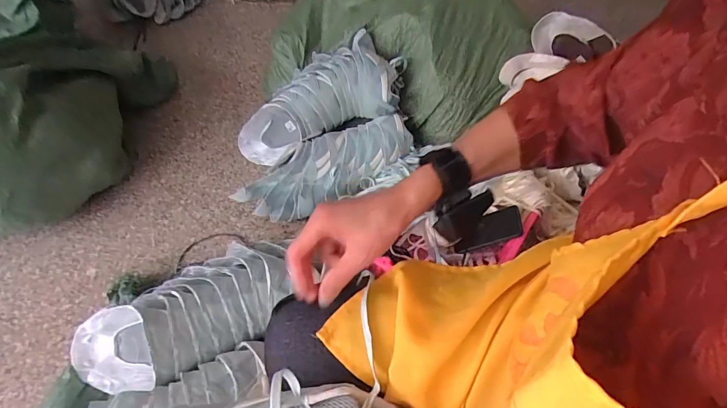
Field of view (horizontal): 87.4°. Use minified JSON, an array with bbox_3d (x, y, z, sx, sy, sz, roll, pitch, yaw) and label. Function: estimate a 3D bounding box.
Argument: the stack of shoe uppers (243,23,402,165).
[{"bbox_3d":[-0.132,-0.251,0.992,0.481,0.162,0.136,-24,50,22],"label":"stack of shoe uppers"}]

